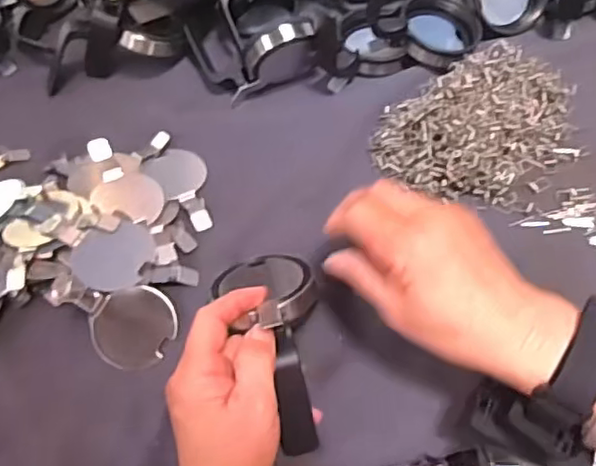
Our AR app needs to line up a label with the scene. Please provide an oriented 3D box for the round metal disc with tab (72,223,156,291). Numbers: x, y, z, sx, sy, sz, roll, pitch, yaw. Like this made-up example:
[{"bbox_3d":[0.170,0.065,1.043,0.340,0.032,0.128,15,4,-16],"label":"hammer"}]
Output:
[{"bbox_3d":[-0.128,0.017,0.438,0.056,0.006,0.051,-18,74,-23],"label":"round metal disc with tab"}]

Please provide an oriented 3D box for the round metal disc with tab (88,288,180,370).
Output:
[{"bbox_3d":[-0.113,0.065,0.425,0.057,0.006,0.054,-9,80,-5],"label":"round metal disc with tab"}]

